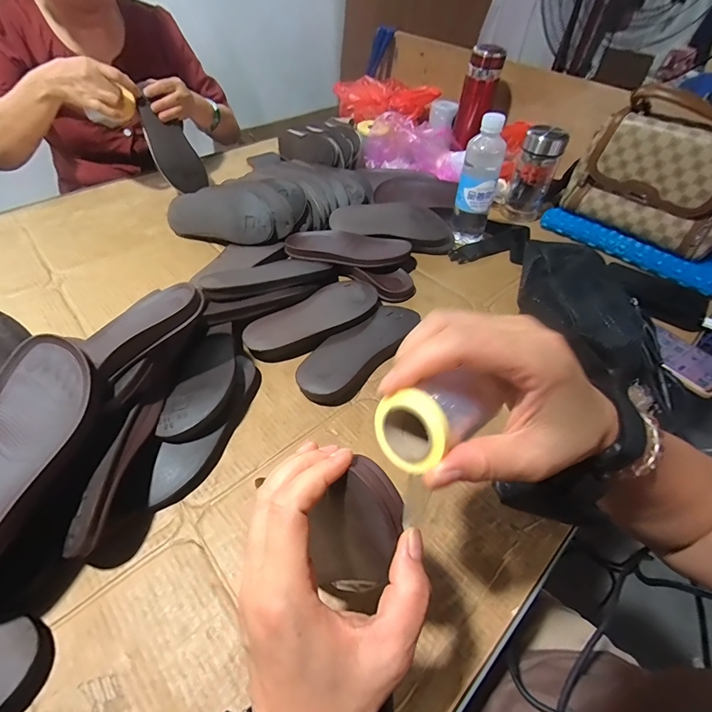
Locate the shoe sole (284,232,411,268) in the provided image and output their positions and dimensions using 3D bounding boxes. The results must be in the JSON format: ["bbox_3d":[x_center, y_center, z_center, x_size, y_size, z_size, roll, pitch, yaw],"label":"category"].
[{"bbox_3d":[-0.014,-0.179,0.620,0.202,0.018,0.076,7,50,3],"label":"shoe sole"}]

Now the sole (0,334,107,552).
[{"bbox_3d":[-0.278,0.076,0.293,0.084,0.047,0.194,3,50,-1],"label":"sole"}]

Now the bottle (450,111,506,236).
[{"bbox_3d":[0.210,-0.293,0.631,0.069,0.195,0.065,17,51,11],"label":"bottle"}]

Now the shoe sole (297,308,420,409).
[{"bbox_3d":[0.010,-0.011,0.497,0.084,0.031,0.211,35,56,24],"label":"shoe sole"}]

